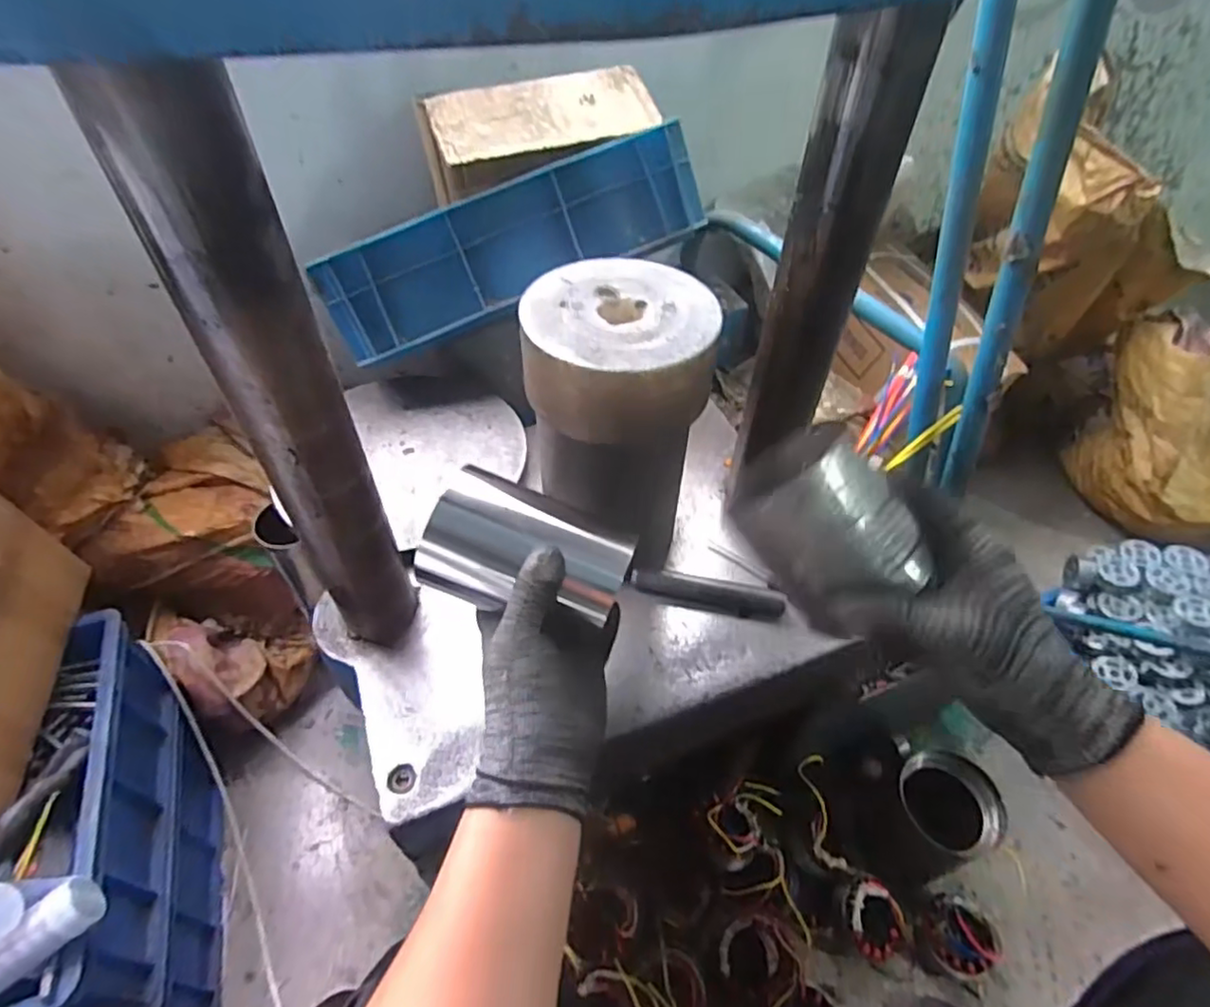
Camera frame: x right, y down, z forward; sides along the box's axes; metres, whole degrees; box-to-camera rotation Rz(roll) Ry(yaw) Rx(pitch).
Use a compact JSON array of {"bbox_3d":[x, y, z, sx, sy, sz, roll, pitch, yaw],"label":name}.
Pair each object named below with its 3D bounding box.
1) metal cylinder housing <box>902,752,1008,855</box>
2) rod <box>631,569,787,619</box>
[{"bbox_3d":[0.417,0.361,0.793,0.104,0.084,0.127,-47,67,3],"label":"metal cylinder housing"},{"bbox_3d":[0.097,0.081,0.601,0.141,0.022,0.023,9,49,7],"label":"rod"}]

